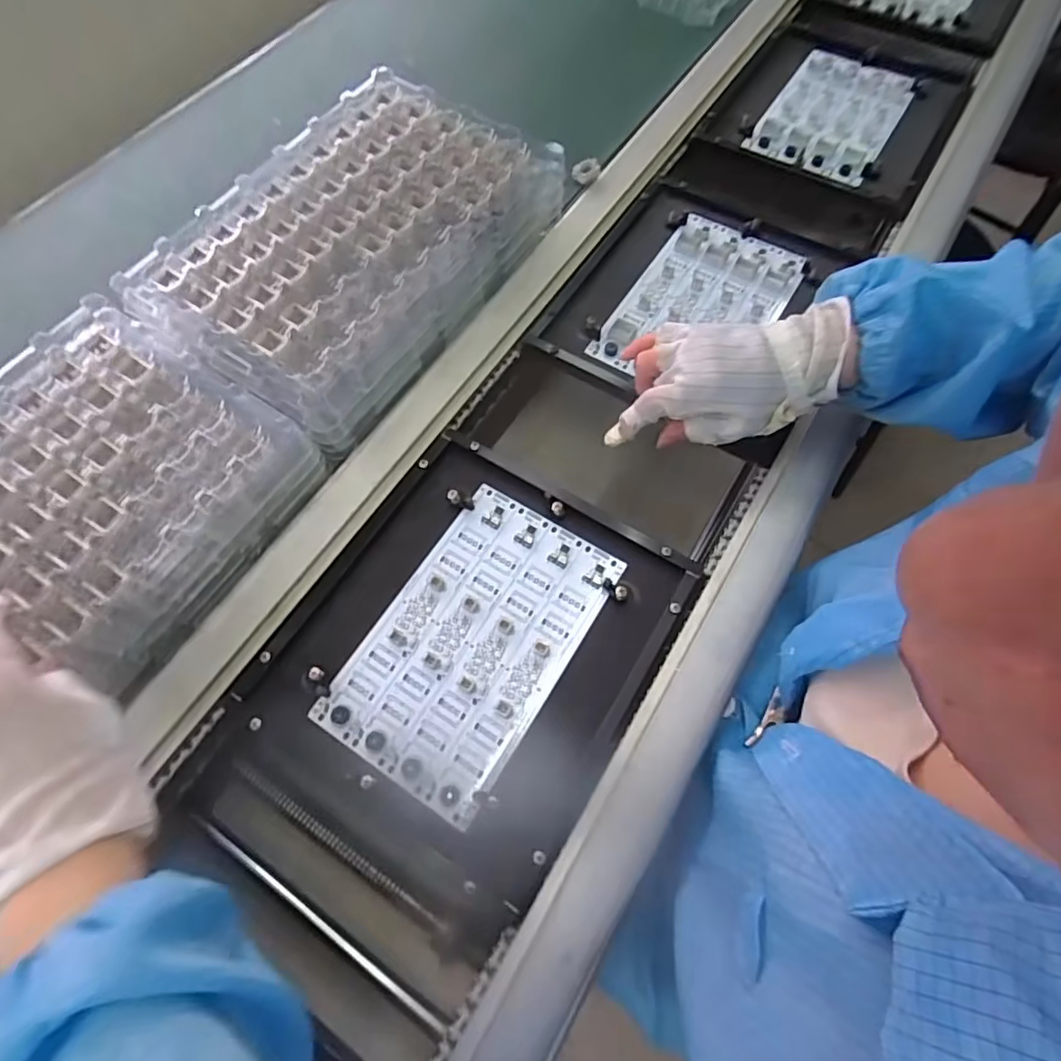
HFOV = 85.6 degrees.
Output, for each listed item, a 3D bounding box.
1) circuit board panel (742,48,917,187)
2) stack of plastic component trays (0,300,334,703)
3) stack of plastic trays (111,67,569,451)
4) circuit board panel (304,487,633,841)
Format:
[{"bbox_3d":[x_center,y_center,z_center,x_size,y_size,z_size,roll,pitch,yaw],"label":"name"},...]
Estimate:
[{"bbox_3d":[0.350,-0.481,0.656,0.131,0.014,0.219,31,70,14],"label":"circuit board panel"},{"bbox_3d":[-0.334,0.013,0.394,0.215,0.062,0.332,32,71,14],"label":"stack of plastic component trays"},{"bbox_3d":[-0.148,-0.249,0.512,0.219,0.079,0.338,30,70,14],"label":"stack of plastic trays"},{"bbox_3d":[-0.040,0.074,0.408,0.128,0.004,0.208,30,70,14],"label":"circuit board panel"}]

